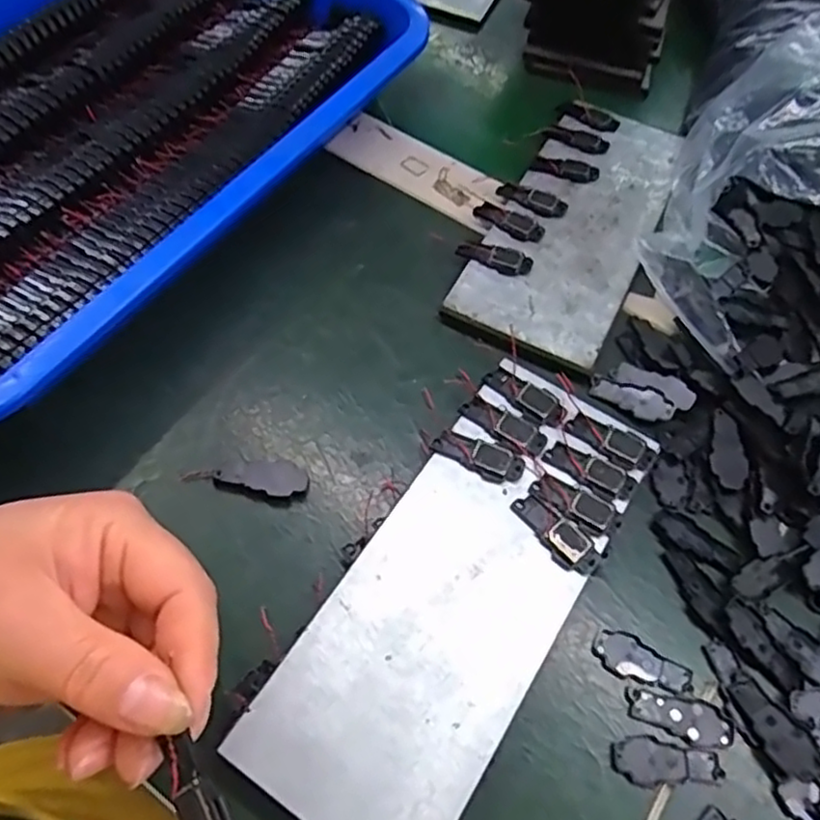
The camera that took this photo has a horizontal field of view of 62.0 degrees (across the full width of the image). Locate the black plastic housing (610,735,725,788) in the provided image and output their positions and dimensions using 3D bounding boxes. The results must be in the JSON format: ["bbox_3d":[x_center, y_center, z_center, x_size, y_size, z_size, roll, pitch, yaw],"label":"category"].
[{"bbox_3d":[0.094,0.129,0.250,0.038,0.004,0.016,2,61,-2],"label":"black plastic housing"}]

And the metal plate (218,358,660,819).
[{"bbox_3d":[0.021,0.070,0.271,0.077,0.017,0.193,31,64,13],"label":"metal plate"}]

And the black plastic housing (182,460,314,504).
[{"bbox_3d":[-0.069,0.028,0.296,0.051,0.004,0.017,9,61,2],"label":"black plastic housing"}]

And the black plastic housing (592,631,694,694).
[{"bbox_3d":[0.091,0.099,0.266,0.037,0.004,0.016,28,64,12],"label":"black plastic housing"}]

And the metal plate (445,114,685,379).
[{"bbox_3d":[0.093,-0.105,0.375,0.077,0.009,0.195,25,63,10],"label":"metal plate"}]

